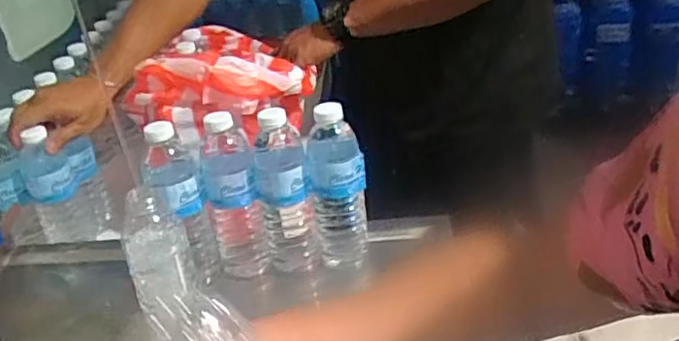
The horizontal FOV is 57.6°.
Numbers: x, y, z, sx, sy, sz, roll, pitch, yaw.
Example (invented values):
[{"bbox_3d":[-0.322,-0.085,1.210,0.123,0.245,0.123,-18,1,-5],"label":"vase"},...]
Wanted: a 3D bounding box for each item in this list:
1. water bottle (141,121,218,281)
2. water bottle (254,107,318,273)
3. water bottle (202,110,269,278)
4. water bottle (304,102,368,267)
[{"bbox_3d":[-0.182,0.040,0.711,0.055,0.204,0.057,-15,32,-12],"label":"water bottle"},{"bbox_3d":[-0.064,0.018,0.716,0.057,0.193,0.064,-8,32,-1],"label":"water bottle"},{"bbox_3d":[-0.124,0.029,0.717,0.061,0.197,0.055,-12,32,-7],"label":"water bottle"},{"bbox_3d":[-0.001,0.019,0.717,0.063,0.197,0.063,-7,32,1],"label":"water bottle"}]

